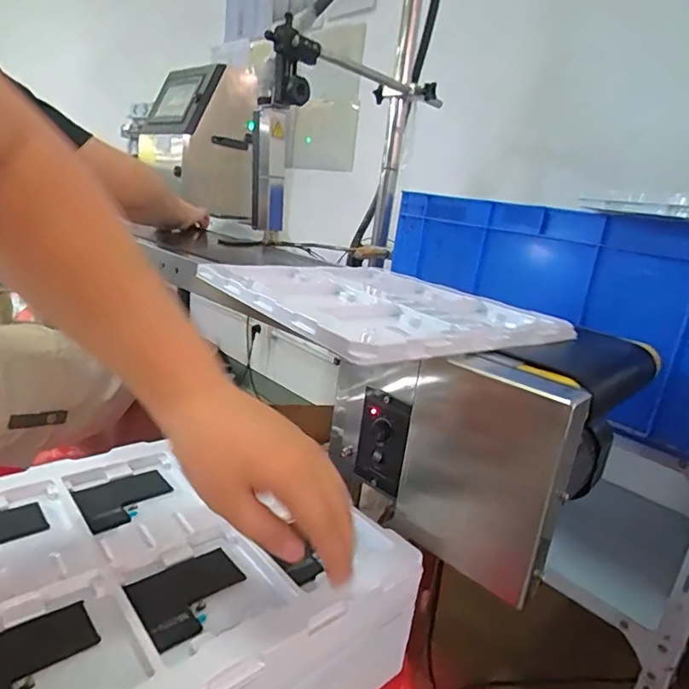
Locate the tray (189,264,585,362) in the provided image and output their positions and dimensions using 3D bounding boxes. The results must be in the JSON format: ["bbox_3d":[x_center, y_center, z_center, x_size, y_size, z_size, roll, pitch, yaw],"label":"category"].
[{"bbox_3d":[0.017,-0.048,0.525,0.271,0.025,0.337,-5,20,-37],"label":"tray"}]

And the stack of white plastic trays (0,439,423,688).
[{"bbox_3d":[-0.152,0.196,0.385,0.288,0.099,0.309,21,21,39],"label":"stack of white plastic trays"}]

